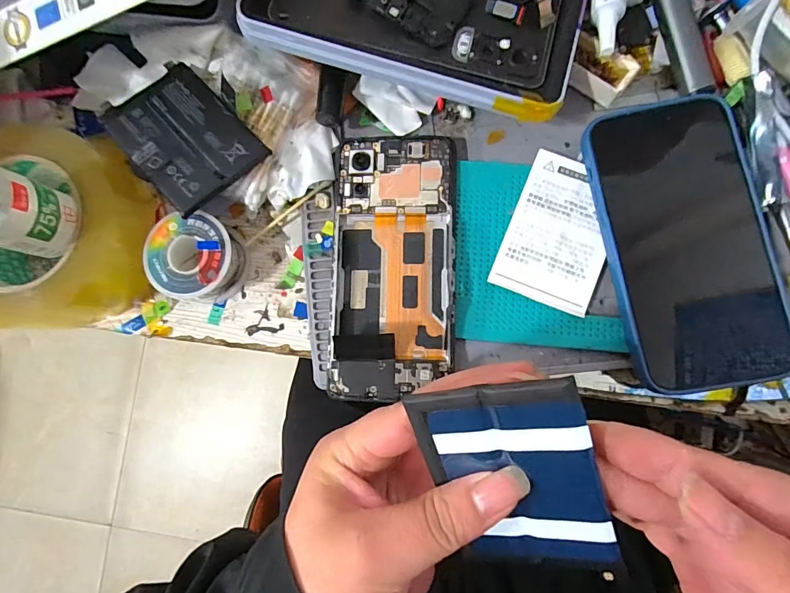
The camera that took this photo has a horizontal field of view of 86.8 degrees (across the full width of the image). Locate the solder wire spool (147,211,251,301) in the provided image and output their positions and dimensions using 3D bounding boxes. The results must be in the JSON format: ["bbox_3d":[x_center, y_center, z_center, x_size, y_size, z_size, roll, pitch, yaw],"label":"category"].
[{"bbox_3d":[-0.125,-0.023,0.265,0.050,0.032,0.050,0,84,4],"label":"solder wire spool"}]

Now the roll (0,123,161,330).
[{"bbox_3d":[-0.218,-0.039,0.265,0.120,0.049,0.112,0,84,4],"label":"roll"}]

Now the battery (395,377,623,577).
[{"bbox_3d":[0.047,0.072,0.162,0.060,0.007,0.085,-14,105,23],"label":"battery"}]

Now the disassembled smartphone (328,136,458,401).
[{"bbox_3d":[-0.001,-0.020,0.253,0.074,0.012,0.158,1,84,4],"label":"disassembled smartphone"}]

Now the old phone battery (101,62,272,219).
[{"bbox_3d":[-0.132,-0.100,0.259,0.065,0.007,0.090,-43,80,-11],"label":"old phone battery"}]

